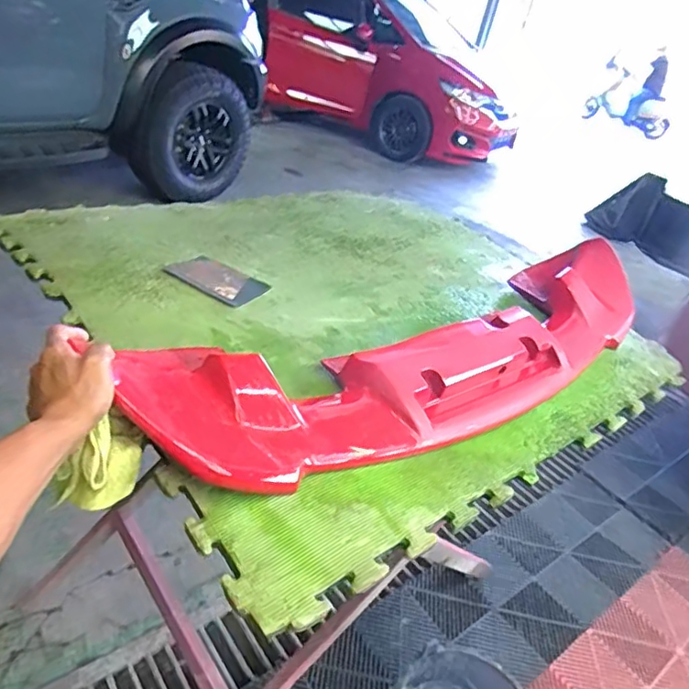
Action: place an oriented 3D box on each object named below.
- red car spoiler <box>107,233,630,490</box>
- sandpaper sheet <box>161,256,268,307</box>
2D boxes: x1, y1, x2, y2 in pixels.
[{"bbox_3d":[0.168,0.001,0.906,0.997,0.120,0.247,-15,39,-37],"label":"red car spoiler"},{"bbox_3d":[-0.215,-0.111,0.989,0.149,0.009,0.116,28,33,3],"label":"sandpaper sheet"}]

